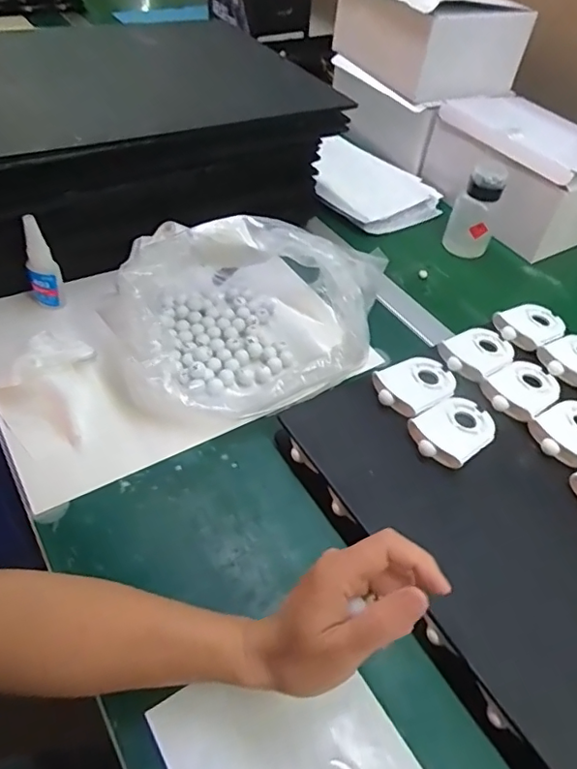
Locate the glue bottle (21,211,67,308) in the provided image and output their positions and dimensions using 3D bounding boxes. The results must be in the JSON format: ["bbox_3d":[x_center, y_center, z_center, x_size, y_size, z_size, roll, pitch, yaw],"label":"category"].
[{"bbox_3d":[-0.264,-0.130,0.577,0.034,0.111,0.034,-19,53,-23],"label":"glue bottle"}]

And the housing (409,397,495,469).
[{"bbox_3d":[0.154,0.041,0.503,0.091,0.014,0.059,-29,57,-29],"label":"housing"}]

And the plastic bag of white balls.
[{"bbox_3d":[-0.063,-0.089,0.555,0.226,0.139,0.228,-14,51,-19],"label":"plastic bag of white balls"}]

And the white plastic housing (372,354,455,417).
[{"bbox_3d":[0.129,-0.002,0.540,0.091,0.019,0.059,-27,56,-28],"label":"white plastic housing"}]

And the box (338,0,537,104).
[{"bbox_3d":[0.231,-0.578,0.889,0.231,0.131,0.237,-14,51,-19],"label":"box"}]

